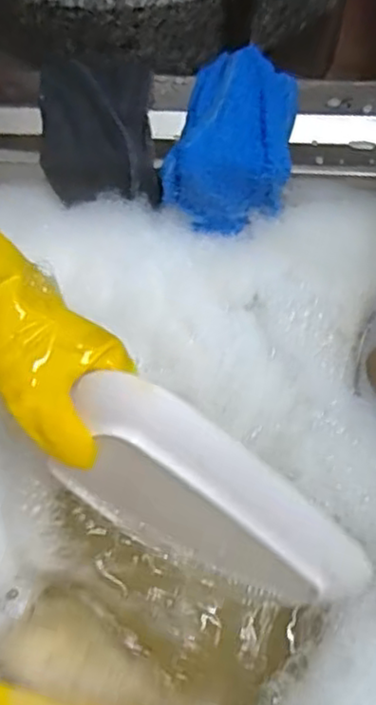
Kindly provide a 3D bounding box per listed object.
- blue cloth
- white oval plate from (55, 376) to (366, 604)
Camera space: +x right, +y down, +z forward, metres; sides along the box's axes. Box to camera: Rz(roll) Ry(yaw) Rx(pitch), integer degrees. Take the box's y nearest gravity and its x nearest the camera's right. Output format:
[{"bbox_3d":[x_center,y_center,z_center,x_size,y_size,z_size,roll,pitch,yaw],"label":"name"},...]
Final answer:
[{"bbox_3d":[0.036,-0.149,0.484,0.082,0.070,0.113,18,72,9],"label":"blue cloth"},{"bbox_3d":[0.010,0.096,0.404,0.193,0.129,0.021,32,46,-8],"label":"white oval plate"}]

